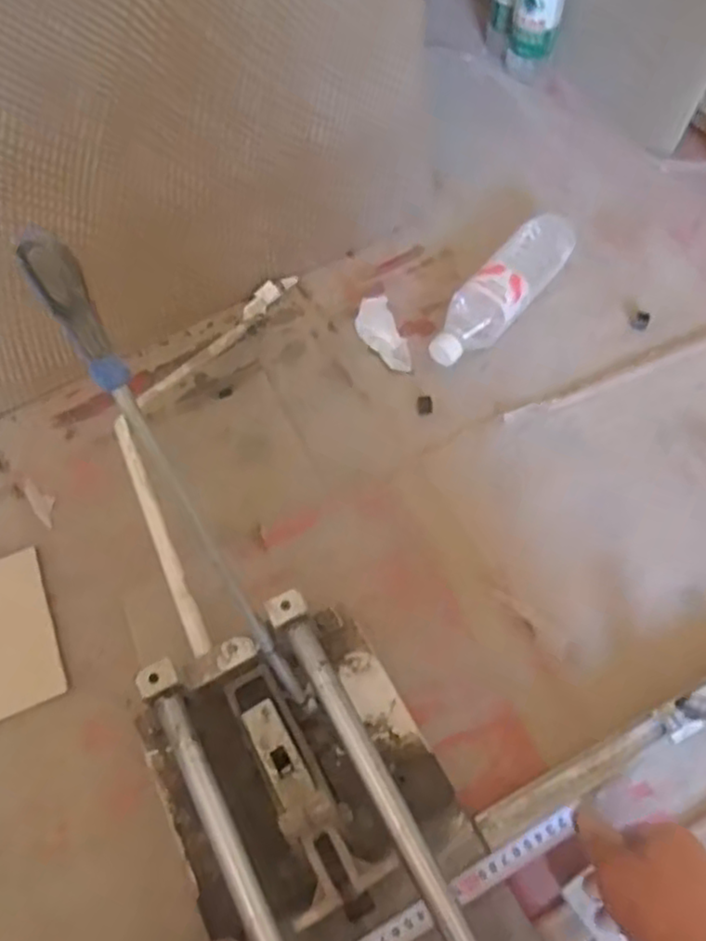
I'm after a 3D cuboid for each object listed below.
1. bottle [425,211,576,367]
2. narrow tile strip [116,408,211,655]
[{"bbox_3d":[0.175,-0.205,0.788,0.072,0.054,0.247,34,67,20],"label":"bottle"},{"bbox_3d":[-0.172,0.055,0.619,0.016,0.012,0.228,-21,75,-9],"label":"narrow tile strip"}]

